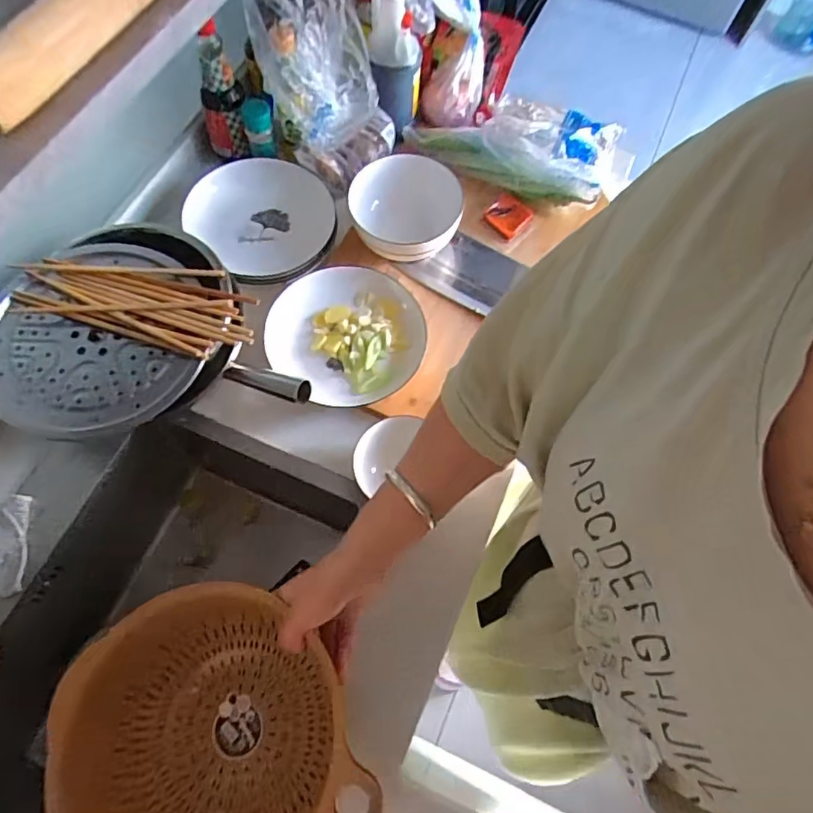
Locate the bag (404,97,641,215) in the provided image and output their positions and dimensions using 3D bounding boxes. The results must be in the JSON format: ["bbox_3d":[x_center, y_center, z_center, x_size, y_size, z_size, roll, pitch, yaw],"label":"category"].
[{"bbox_3d":[0.188,-0.422,0.847,0.341,0.048,0.242,23,68,7],"label":"bag"}]

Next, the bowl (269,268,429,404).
[{"bbox_3d":[-0.080,-0.085,0.714,0.201,0.047,0.190,1,67,-3],"label":"bowl"}]

